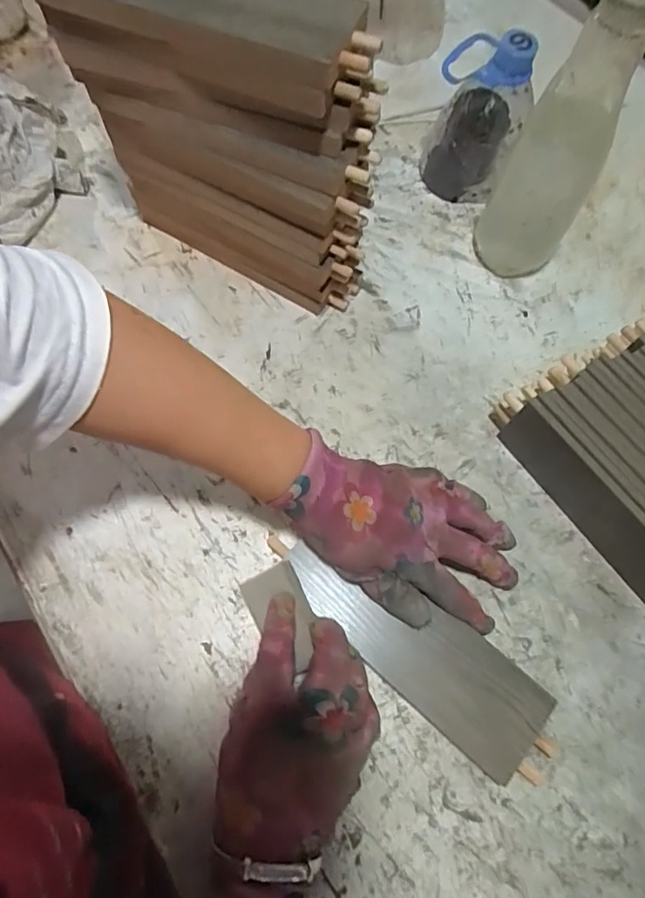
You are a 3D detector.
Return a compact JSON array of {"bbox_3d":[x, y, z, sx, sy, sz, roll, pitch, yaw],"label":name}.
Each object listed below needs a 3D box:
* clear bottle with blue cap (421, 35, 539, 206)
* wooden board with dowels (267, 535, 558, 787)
[{"bbox_3d":[0.143,-0.307,0.456,0.079,0.131,0.082,0,70,-1],"label":"clear bottle with blue cap"},{"bbox_3d":[0.057,0.137,0.353,0.218,0.015,0.065,33,73,12],"label":"wooden board with dowels"}]

